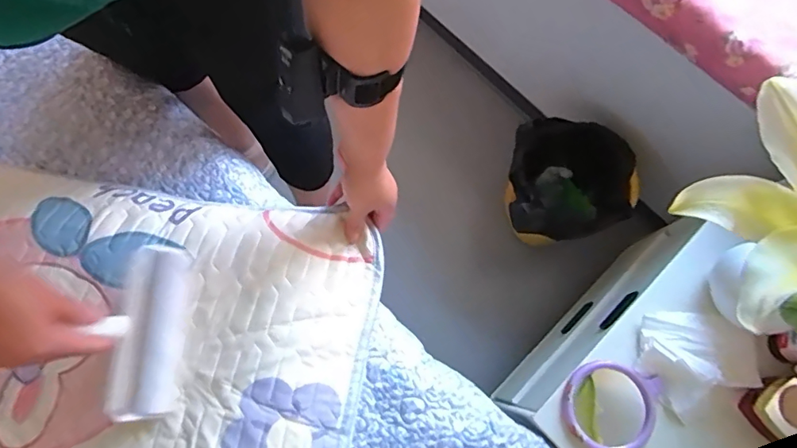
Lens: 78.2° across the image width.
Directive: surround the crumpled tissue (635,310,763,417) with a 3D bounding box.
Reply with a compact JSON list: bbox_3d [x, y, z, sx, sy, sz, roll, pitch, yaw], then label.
[{"bbox_3d":[0.383,0.174,0.632,0.139,0.031,0.117,-2,74,-1],"label":"crumpled tissue"}]

